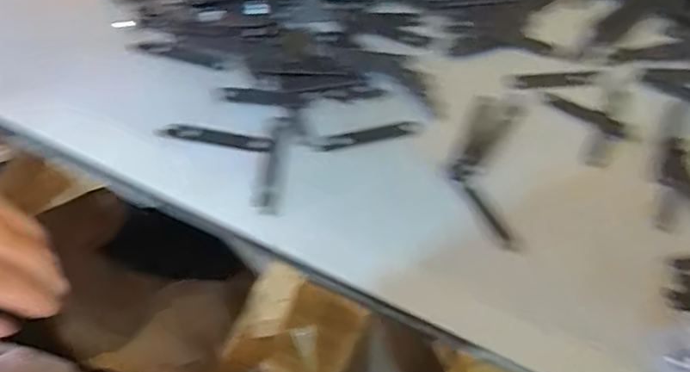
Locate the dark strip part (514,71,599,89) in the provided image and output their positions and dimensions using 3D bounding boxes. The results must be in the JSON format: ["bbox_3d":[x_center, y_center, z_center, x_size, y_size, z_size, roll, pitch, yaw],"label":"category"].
[{"bbox_3d":[0.118,-0.059,0.323,0.047,0.004,0.009,-4,71,-3],"label":"dark strip part"}]

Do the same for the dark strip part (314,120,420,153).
[{"bbox_3d":[0.013,-0.027,0.306,0.055,0.004,0.009,-12,72,-5],"label":"dark strip part"}]

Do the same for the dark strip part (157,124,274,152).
[{"bbox_3d":[-0.068,-0.026,0.303,0.059,0.004,0.008,9,71,2],"label":"dark strip part"}]

